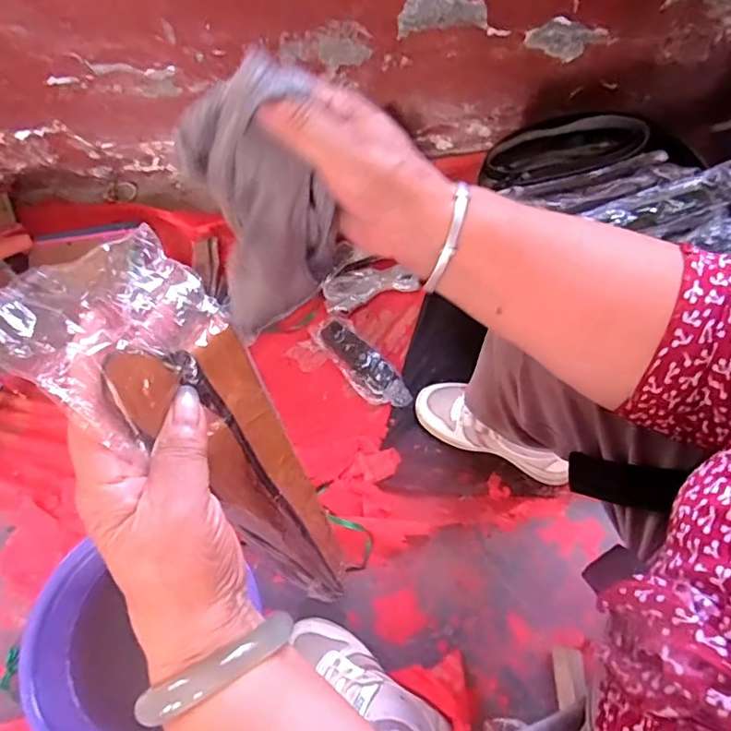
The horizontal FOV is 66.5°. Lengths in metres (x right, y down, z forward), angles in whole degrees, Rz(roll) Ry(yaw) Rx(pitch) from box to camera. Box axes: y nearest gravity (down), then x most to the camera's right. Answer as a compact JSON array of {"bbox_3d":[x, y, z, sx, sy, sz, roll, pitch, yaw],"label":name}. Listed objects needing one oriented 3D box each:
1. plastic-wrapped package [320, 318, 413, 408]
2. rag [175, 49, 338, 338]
[{"bbox_3d":[-0.004,-0.004,0.896,0.064,0.024,0.186,-35,67,-10],"label":"plastic-wrapped package"},{"bbox_3d":[-0.055,-0.089,0.314,0.070,0.147,0.028,-6,44,0],"label":"rag"}]

